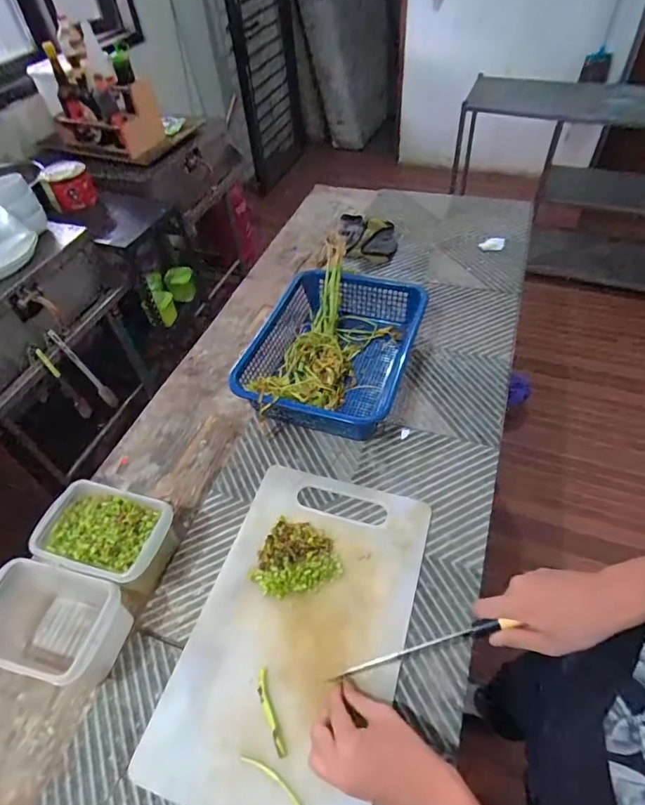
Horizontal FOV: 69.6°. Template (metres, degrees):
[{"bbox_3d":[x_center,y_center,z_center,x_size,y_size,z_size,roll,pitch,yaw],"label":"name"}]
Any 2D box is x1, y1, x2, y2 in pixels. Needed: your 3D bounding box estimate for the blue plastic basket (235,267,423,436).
[{"bbox_3d":[0.018,-0.085,0.809,0.243,0.091,0.324,13,53,16],"label":"blue plastic basket"}]

